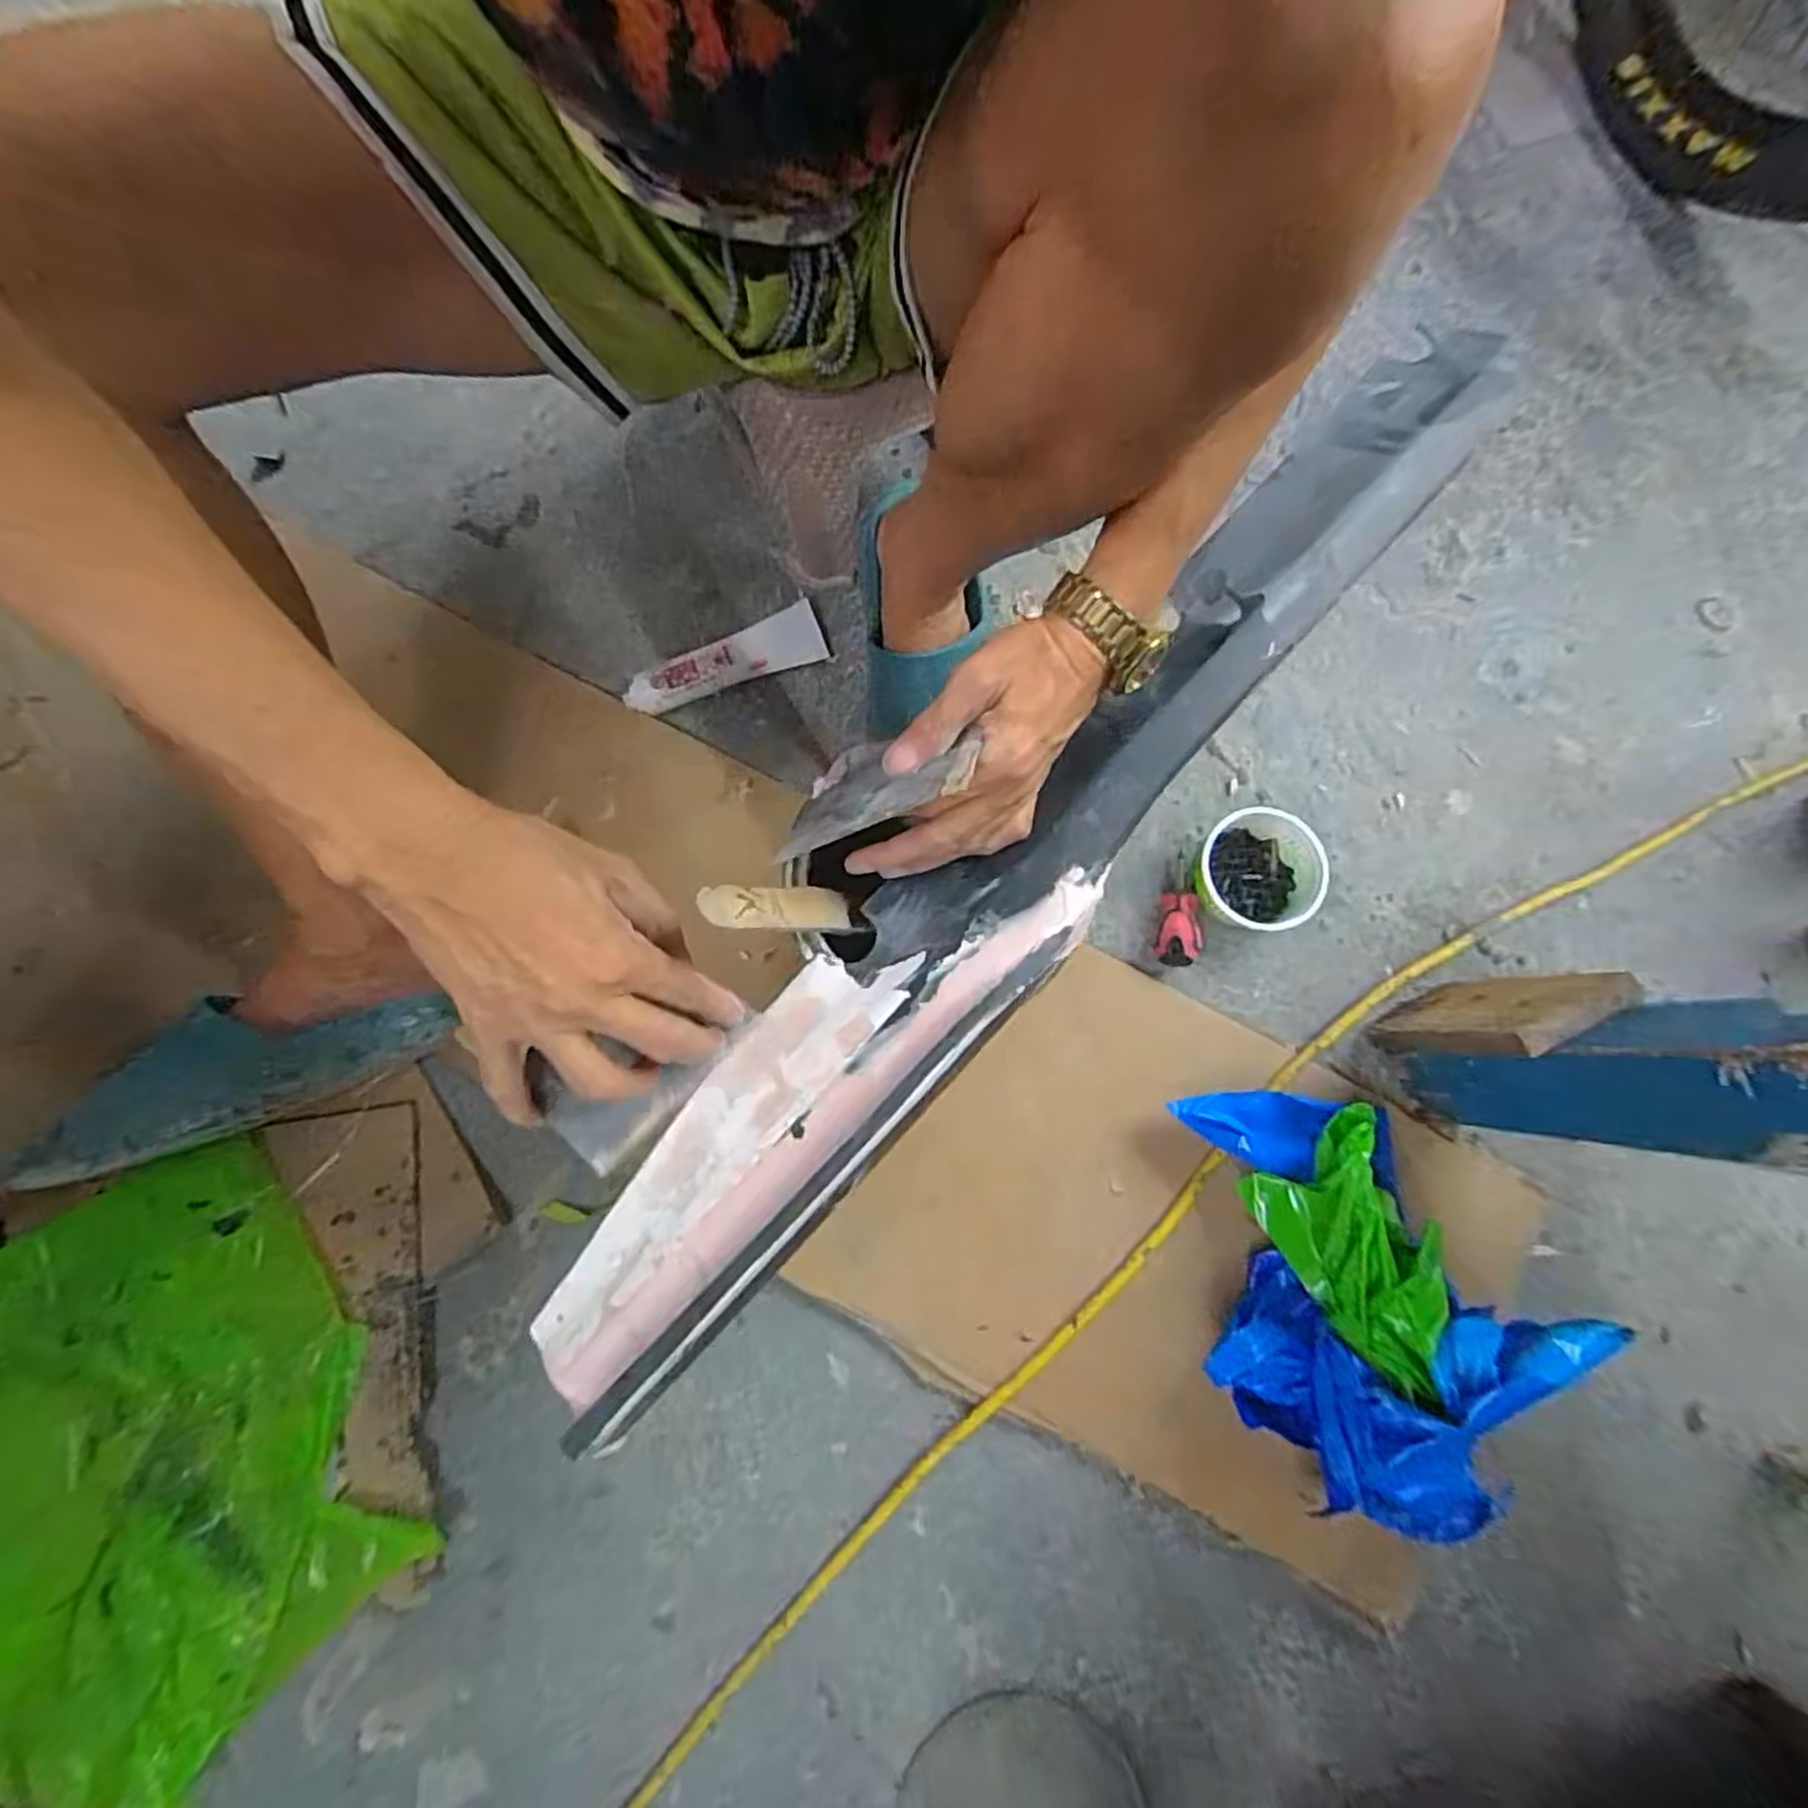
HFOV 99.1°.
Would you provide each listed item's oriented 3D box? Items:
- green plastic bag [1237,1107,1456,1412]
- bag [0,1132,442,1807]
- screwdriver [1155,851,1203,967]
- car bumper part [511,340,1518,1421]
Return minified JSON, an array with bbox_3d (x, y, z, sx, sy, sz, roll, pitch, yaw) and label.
[{"bbox_3d":[0.298,0.226,0.518,0.079,0.099,0.160,-29,81,-7],"label":"green plastic bag"},{"bbox_3d":[-0.518,0.374,0.518,0.297,0.057,0.373,-35,81,-7],"label":"bag"},{"bbox_3d":[0.218,0.002,0.608,0.030,0.027,0.093,10,66,2],"label":"screwdriver"},{"bbox_3d":[0.079,-0.054,0.399,0.098,0.054,0.710,41,79,7],"label":"car bumper part"}]

